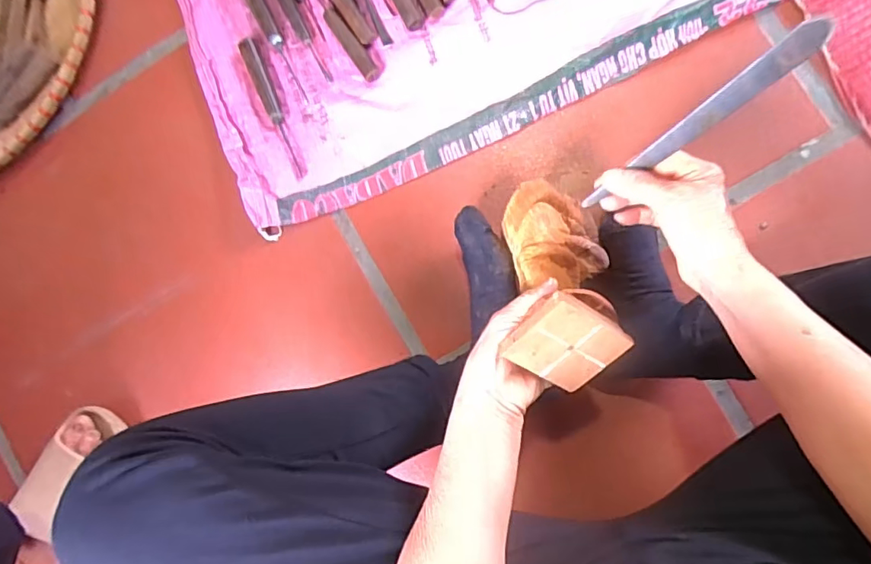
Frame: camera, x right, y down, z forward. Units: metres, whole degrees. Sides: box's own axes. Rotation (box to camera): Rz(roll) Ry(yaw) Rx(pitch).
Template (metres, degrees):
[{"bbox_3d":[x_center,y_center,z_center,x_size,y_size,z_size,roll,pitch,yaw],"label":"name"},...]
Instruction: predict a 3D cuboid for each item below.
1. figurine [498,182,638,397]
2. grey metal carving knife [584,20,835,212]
[{"bbox_3d":[0.111,-0.010,0.469,0.090,0.085,0.181,-4,51,8],"label":"figurine"},{"bbox_3d":[0.192,-0.117,0.398,0.193,0.009,0.019,-39,84,38],"label":"grey metal carving knife"}]

